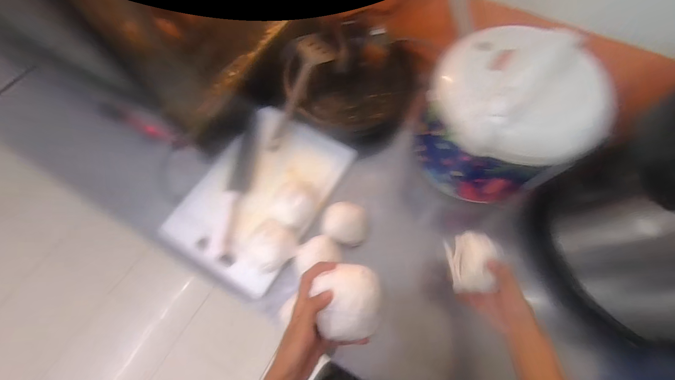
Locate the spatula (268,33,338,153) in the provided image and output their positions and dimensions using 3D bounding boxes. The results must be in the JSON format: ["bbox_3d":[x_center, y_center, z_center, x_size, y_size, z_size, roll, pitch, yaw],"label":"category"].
[{"bbox_3d":[-0.086,-0.208,0.614,0.074,0.035,0.267,20,82,8],"label":"spatula"}]

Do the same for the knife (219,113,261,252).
[{"bbox_3d":[-0.199,-0.024,0.579,0.042,0.019,0.294,9,68,4],"label":"knife"}]

